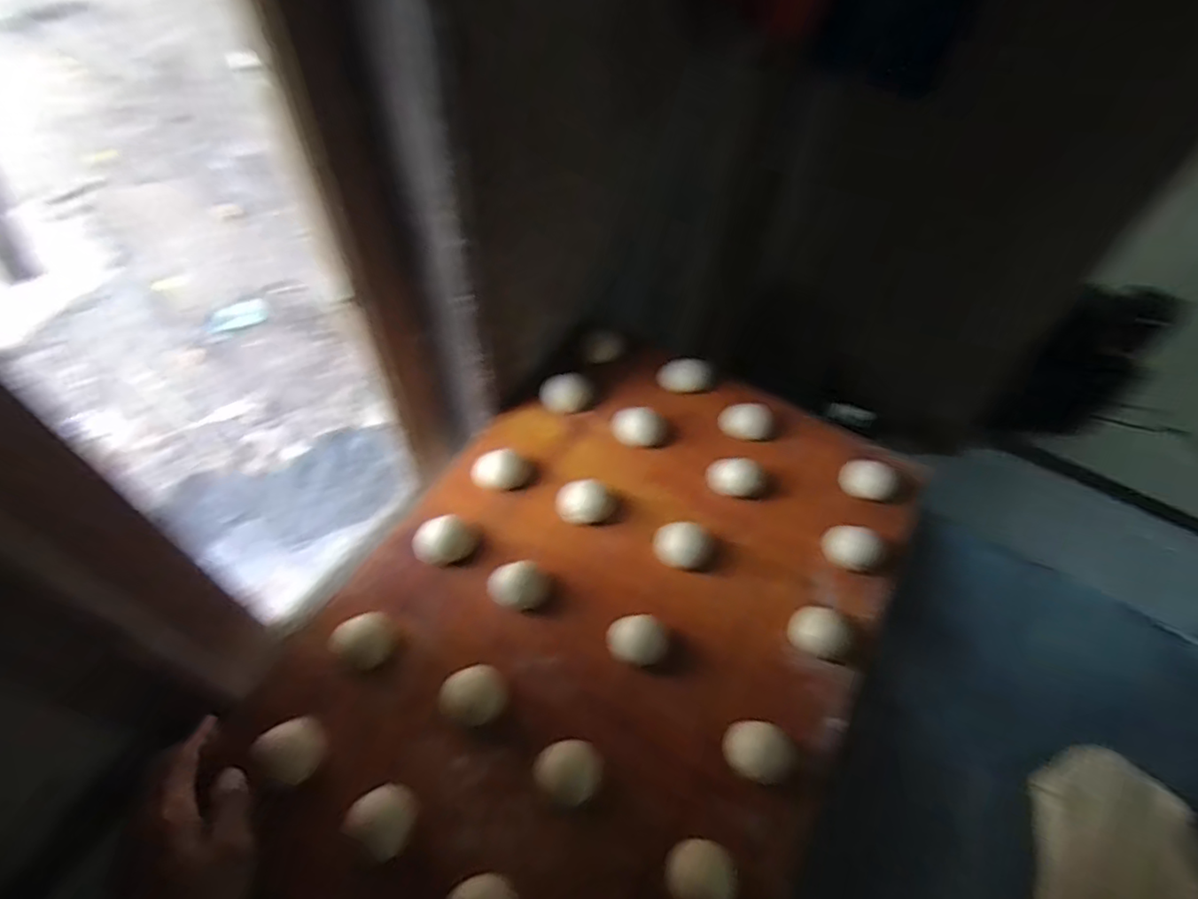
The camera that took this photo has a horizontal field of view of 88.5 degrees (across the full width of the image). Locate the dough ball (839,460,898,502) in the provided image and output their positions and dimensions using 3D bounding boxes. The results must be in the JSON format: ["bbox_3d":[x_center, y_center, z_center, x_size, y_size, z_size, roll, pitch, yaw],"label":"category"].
[{"bbox_3d":[0.276,0.034,0.629,0.050,0.025,0.038,25,57,13],"label":"dough ball"}]

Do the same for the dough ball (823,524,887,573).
[{"bbox_3d":[0.239,0.095,0.582,0.050,0.027,0.038,24,57,13],"label":"dough ball"}]

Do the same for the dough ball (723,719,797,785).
[{"bbox_3d":[0.124,0.237,0.481,0.052,0.027,0.040,24,57,12],"label":"dough ball"}]

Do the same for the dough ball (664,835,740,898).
[{"bbox_3d":[0.074,0.307,0.445,0.052,0.023,0.043,18,56,8],"label":"dough ball"}]

